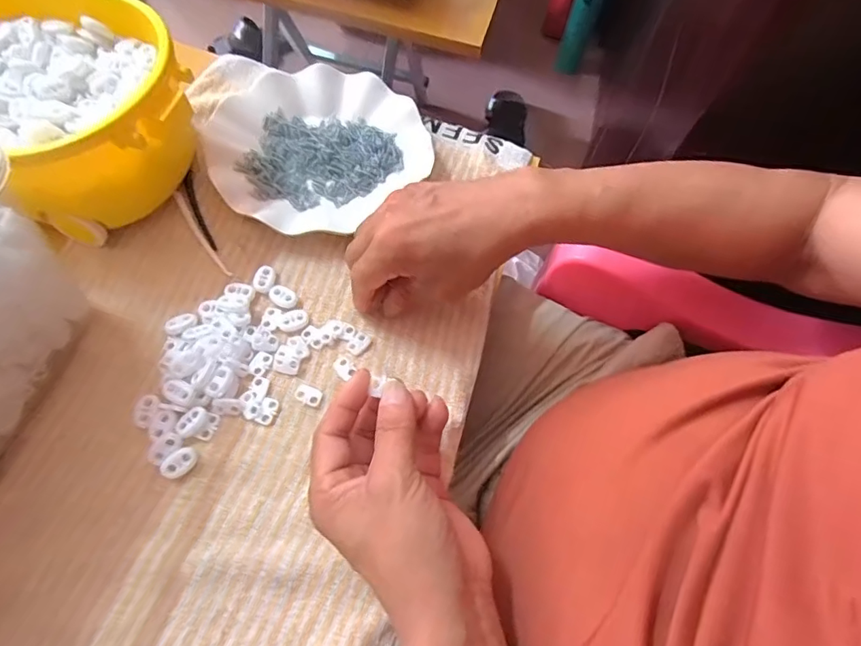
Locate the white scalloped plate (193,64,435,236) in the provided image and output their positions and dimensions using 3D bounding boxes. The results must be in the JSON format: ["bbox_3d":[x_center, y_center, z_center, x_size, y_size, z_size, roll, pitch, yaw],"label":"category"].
[{"bbox_3d":[-0.102,-0.162,0.439,0.177,0.026,0.183,1,64,-3],"label":"white scalloped plate"}]

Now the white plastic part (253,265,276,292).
[{"bbox_3d":[-0.127,-0.033,0.384,0.014,0.008,0.021,9,64,1],"label":"white plastic part"}]

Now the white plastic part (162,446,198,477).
[{"bbox_3d":[-0.161,0.091,0.322,0.022,0.009,0.015,-40,73,-20],"label":"white plastic part"}]

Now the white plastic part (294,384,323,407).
[{"bbox_3d":[-0.085,0.050,0.349,0.019,0.004,0.013,22,65,7],"label":"white plastic part"}]

